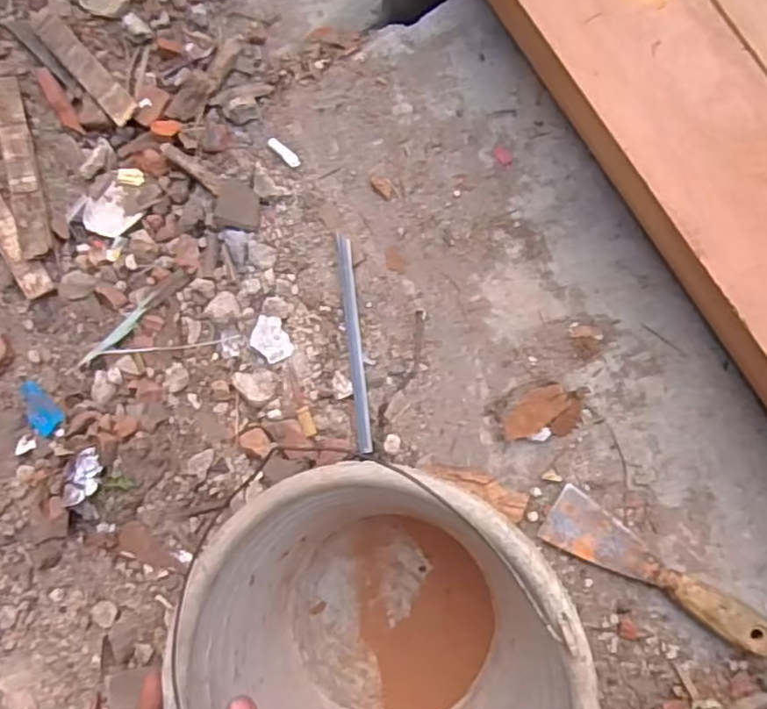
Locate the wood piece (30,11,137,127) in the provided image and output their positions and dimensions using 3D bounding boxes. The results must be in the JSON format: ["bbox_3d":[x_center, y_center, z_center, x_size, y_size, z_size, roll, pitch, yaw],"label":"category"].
[{"bbox_3d":[-0.272,-0.262,0.611,0.023,0.008,0.141,-43,82,5],"label":"wood piece"}]

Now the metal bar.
[{"bbox_3d":[-0.024,-0.009,0.566,0.014,0.012,0.178,-7,86,9],"label":"metal bar"}]

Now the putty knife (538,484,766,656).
[{"bbox_3d":[0.215,0.170,0.513,0.190,0.021,0.043,30,92,9],"label":"putty knife"}]

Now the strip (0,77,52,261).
[{"bbox_3d":[-0.323,-0.170,0.602,0.025,0.009,0.179,-13,76,-19],"label":"strip"}]

